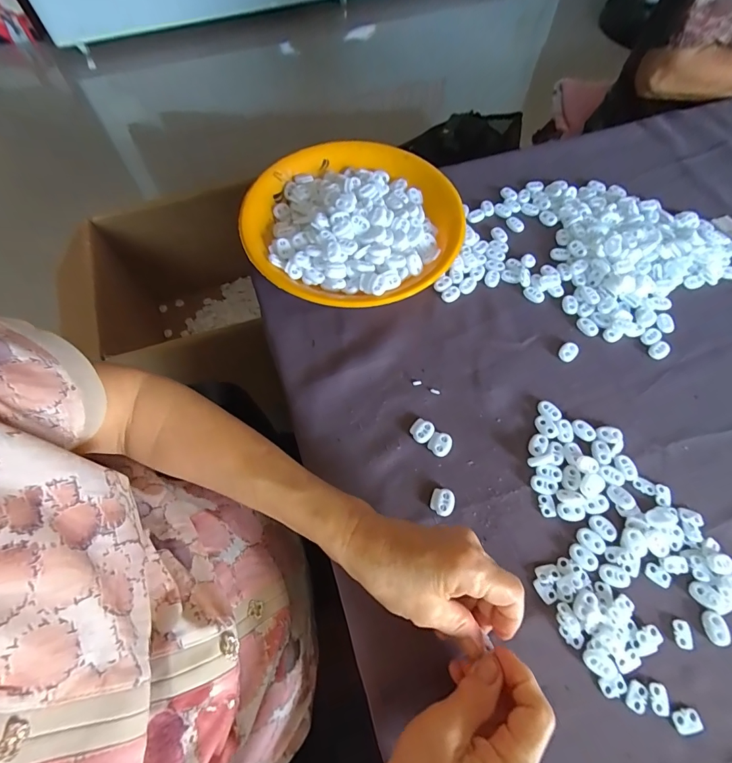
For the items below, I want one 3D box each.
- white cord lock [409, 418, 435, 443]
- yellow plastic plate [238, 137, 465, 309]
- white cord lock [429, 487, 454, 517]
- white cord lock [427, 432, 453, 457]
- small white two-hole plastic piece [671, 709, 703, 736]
[{"bbox_3d":[0.053,0.046,0.372,0.020,0.004,0.022,37,69,16],"label":"white cord lock"},{"bbox_3d":[-0.020,-0.178,0.446,0.222,0.052,0.236,0,64,-1],"label":"yellow plastic plate"},{"bbox_3d":[0.066,0.104,0.345,0.023,0.007,0.023,0,64,-1],"label":"white cord lock"},{"bbox_3d":[0.069,0.058,0.367,0.020,0.005,0.021,31,67,13],"label":"white cord lock"},{"bbox_3d":[0.226,0.239,0.279,0.019,0.004,0.014,-5,64,-3],"label":"small white two-hole plastic piece"}]

